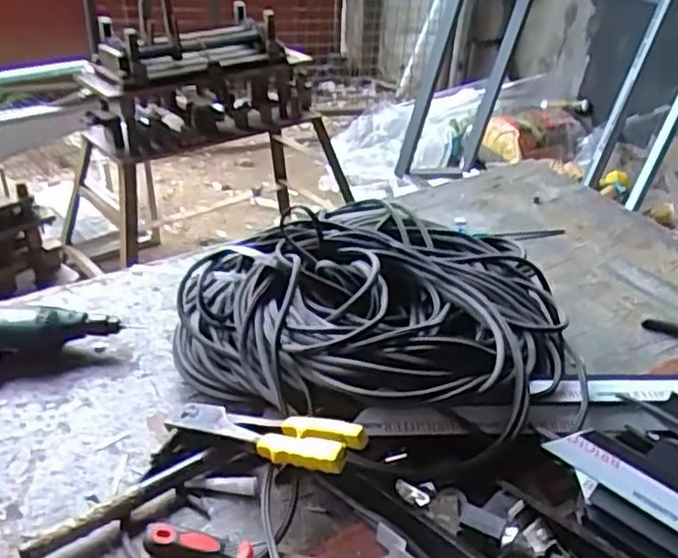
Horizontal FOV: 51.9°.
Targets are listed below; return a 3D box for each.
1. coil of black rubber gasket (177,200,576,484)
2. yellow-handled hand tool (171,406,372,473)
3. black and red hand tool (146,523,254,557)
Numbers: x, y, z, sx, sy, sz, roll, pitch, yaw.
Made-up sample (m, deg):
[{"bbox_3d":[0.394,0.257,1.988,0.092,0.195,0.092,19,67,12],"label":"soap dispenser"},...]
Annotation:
[{"bbox_3d":[0.042,0.042,0.910,0.473,0.146,0.410,24,38,27],"label":"coil of black rubber gasket"},{"bbox_3d":[-0.086,0.165,0.749,0.247,0.038,0.049,2,29,33],"label":"yellow-handled hand tool"},{"bbox_3d":[-0.137,0.262,0.690,0.104,0.020,0.032,9,34,7],"label":"black and red hand tool"}]

